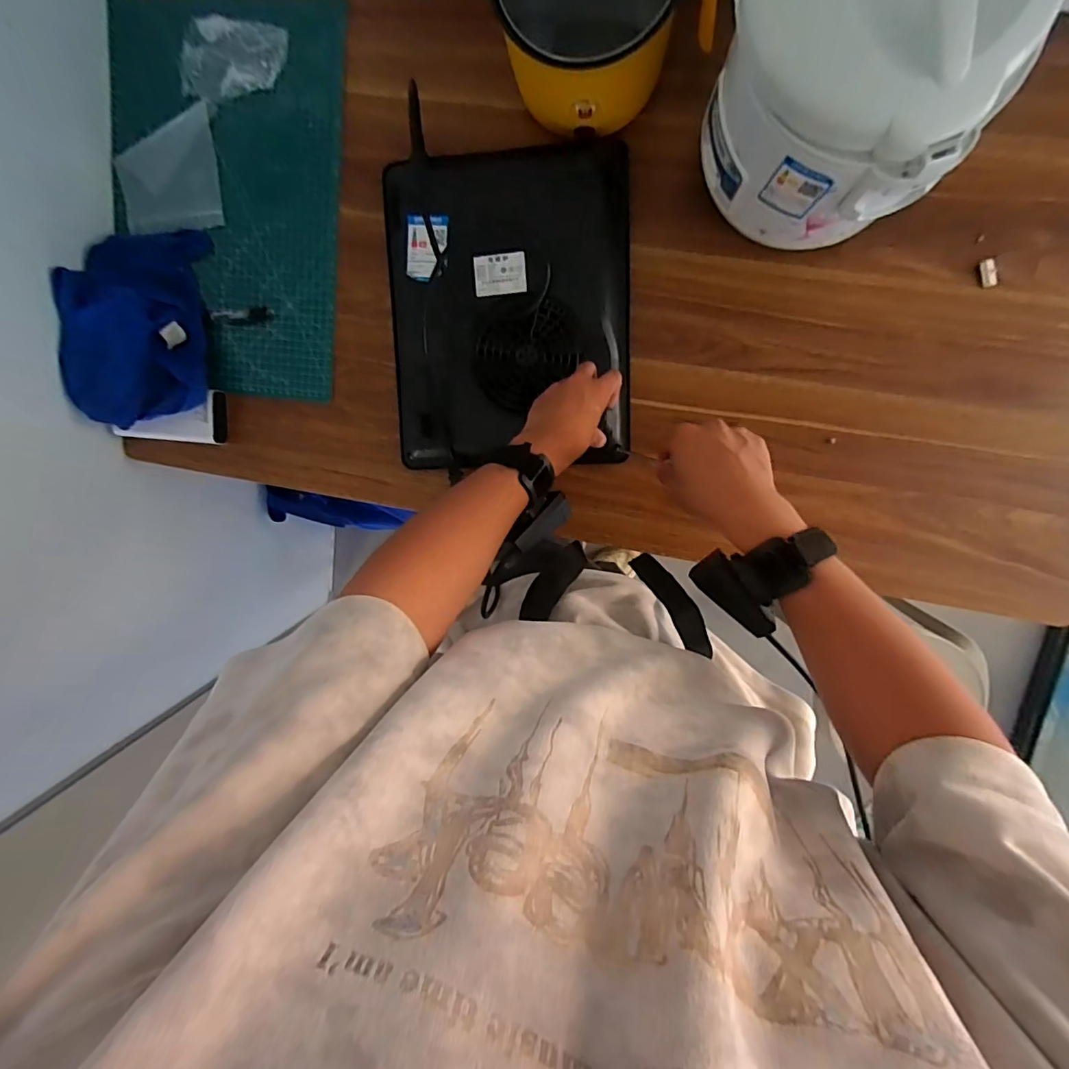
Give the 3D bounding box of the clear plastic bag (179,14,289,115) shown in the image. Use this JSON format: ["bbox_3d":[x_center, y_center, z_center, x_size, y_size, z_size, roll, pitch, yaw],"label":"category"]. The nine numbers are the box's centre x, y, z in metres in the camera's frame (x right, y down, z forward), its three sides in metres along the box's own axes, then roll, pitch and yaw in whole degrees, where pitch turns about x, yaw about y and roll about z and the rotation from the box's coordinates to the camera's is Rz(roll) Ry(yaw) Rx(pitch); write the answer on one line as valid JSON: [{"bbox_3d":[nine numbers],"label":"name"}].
[{"bbox_3d":[-0.349,-0.544,0.567,0.126,0.028,0.076,2,97,6],"label":"clear plastic bag"}]

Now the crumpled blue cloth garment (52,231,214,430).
[{"bbox_3d":[-0.479,-0.253,0.593,0.138,0.073,0.228,4,97,5],"label":"crumpled blue cloth garment"}]

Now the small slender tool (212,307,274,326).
[{"bbox_3d":[-0.364,-0.274,0.616,0.077,0.012,0.019,-3,97,6],"label":"small slender tool"}]

